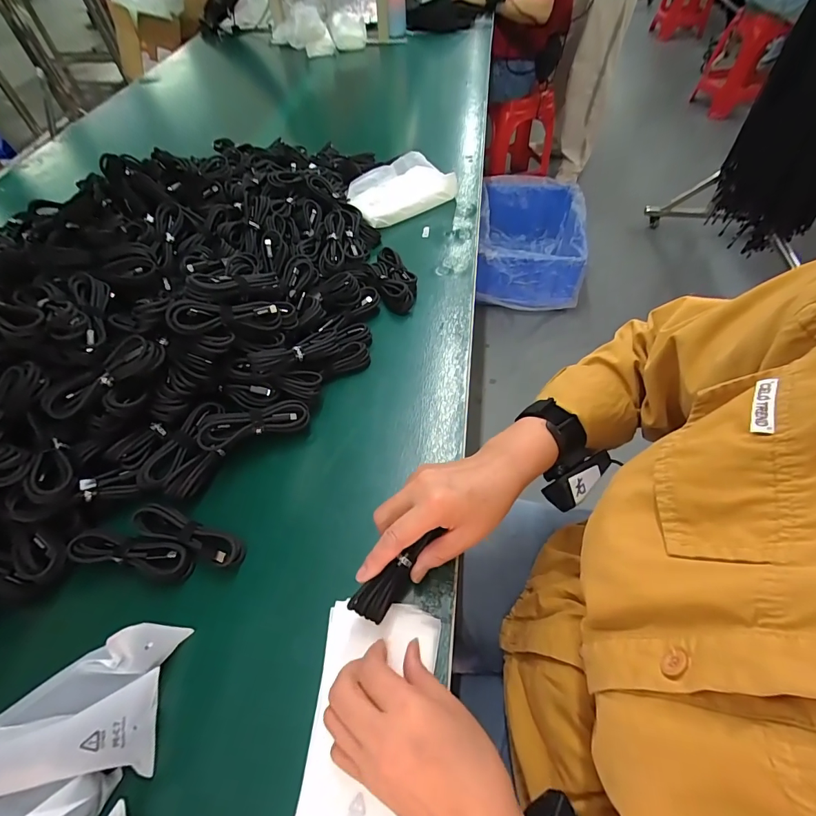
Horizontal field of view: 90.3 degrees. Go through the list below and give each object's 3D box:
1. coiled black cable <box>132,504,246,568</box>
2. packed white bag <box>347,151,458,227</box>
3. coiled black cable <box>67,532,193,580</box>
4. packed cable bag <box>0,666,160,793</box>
[{"bbox_3d":[-0.206,0.119,0.381,0.112,0.023,0.027,16,57,14],"label":"coiled black cable"},{"bbox_3d":[-0.009,-0.381,0.711,0.191,0.054,0.105,-27,57,-16],"label":"packed white bag"},{"bbox_3d":[-0.252,0.133,0.371,0.109,0.018,0.028,6,55,7],"label":"coiled black cable"},{"bbox_3d":[-0.260,0.230,0.276,0.155,0.023,0.053,-1,53,-18],"label":"packed cable bag"}]

